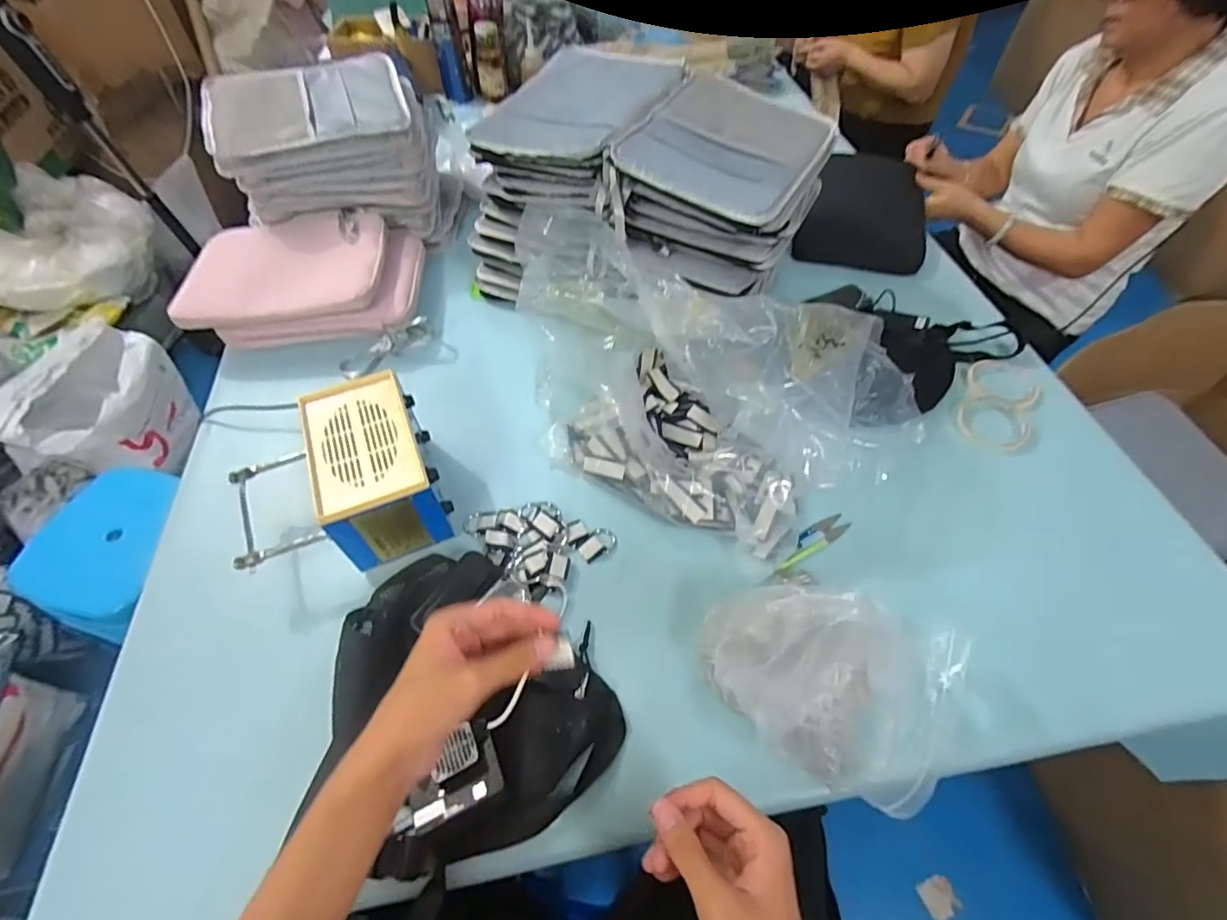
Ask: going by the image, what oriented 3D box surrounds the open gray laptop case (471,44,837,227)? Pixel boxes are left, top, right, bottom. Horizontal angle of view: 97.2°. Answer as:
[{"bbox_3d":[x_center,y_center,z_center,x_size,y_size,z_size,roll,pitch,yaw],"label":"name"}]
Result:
[{"bbox_3d":[0.053,-0.468,0.739,0.449,0.037,0.311,27,59,18],"label":"open gray laptop case"}]

